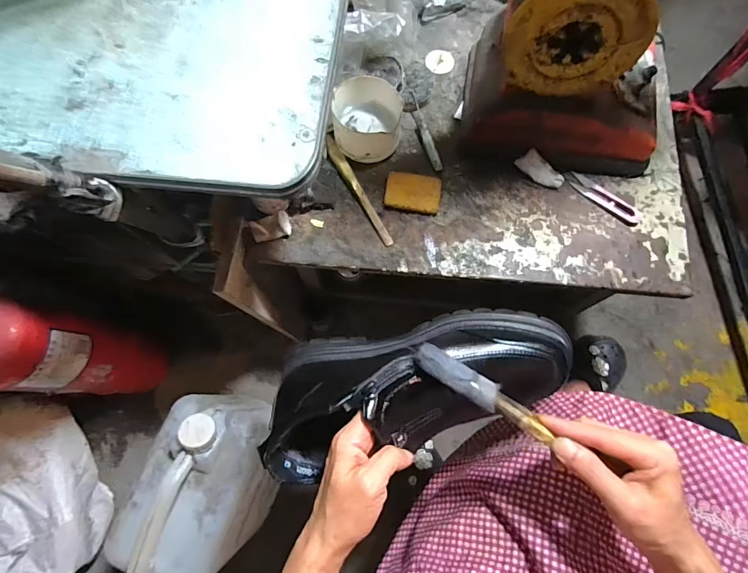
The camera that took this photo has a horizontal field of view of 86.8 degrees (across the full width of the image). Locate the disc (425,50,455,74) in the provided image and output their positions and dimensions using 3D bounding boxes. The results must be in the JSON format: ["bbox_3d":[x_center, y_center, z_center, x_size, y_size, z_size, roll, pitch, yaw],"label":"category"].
[{"bbox_3d":[0.095,-0.324,0.572,0.039,0.005,0.038,0,88,-7],"label":"disc"}]

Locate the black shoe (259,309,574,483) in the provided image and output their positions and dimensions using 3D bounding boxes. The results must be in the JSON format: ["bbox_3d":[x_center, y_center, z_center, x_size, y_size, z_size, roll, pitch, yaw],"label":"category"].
[{"bbox_3d":[0.044,0.084,0.357,0.282,0.105,0.114,-14,74,-1],"label":"black shoe"}]

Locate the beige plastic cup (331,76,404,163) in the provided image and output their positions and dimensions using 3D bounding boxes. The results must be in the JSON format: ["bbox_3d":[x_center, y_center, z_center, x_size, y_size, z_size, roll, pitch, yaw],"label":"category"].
[{"bbox_3d":[-0.007,-0.222,0.527,0.091,0.055,0.099,-1,74,2],"label":"beige plastic cup"}]

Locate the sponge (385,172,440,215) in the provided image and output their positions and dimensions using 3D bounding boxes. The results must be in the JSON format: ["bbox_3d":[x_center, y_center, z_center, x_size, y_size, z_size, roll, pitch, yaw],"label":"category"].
[{"bbox_3d":[0.052,-0.125,0.520,0.071,0.011,0.058,10,75,5],"label":"sponge"}]

